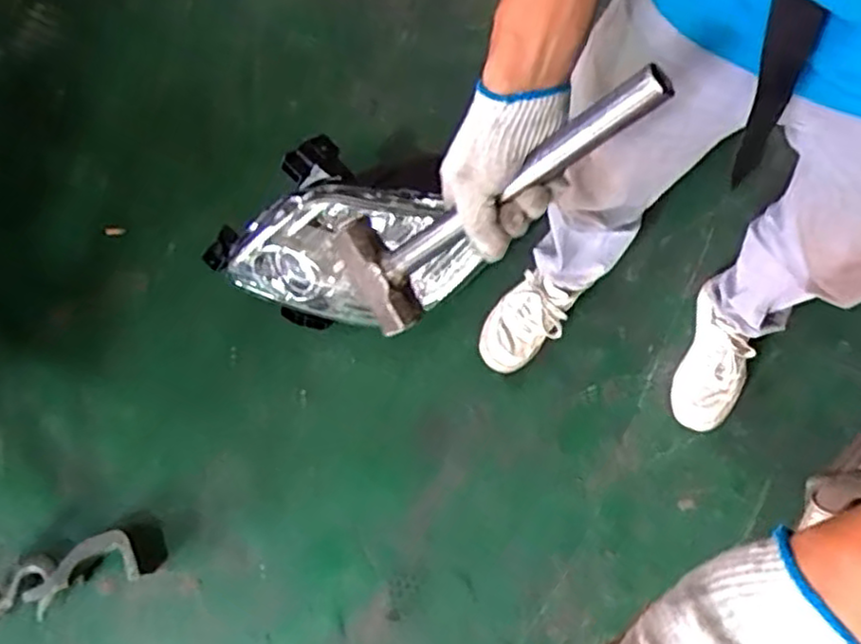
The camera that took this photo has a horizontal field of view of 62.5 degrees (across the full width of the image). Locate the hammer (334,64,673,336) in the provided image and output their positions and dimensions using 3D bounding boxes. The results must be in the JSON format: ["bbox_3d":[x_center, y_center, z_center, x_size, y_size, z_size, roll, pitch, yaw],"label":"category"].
[{"bbox_3d":[0.047,-0.091,0.554,0.314,0.051,0.094,-29,71,36],"label":"hammer"}]

